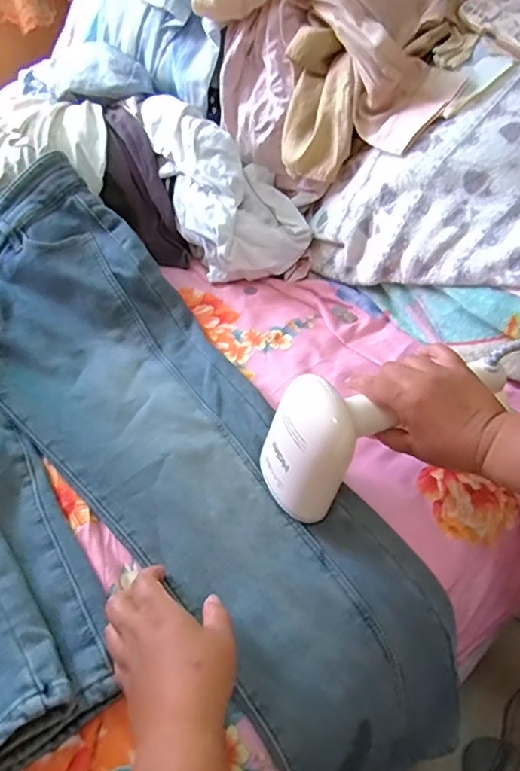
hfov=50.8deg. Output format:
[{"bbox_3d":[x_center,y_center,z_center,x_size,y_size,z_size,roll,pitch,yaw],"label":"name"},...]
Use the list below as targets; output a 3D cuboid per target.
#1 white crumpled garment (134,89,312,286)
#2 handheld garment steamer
[{"bbox_3d":[-0.061,-0.296,0.767,0.153,0.099,0.329,-30,81,-25],"label":"white crumpled garment"},{"bbox_3d":[0.114,0.020,0.533,0.240,0.103,0.089,-25,49,-20],"label":"handheld garment steamer"}]

